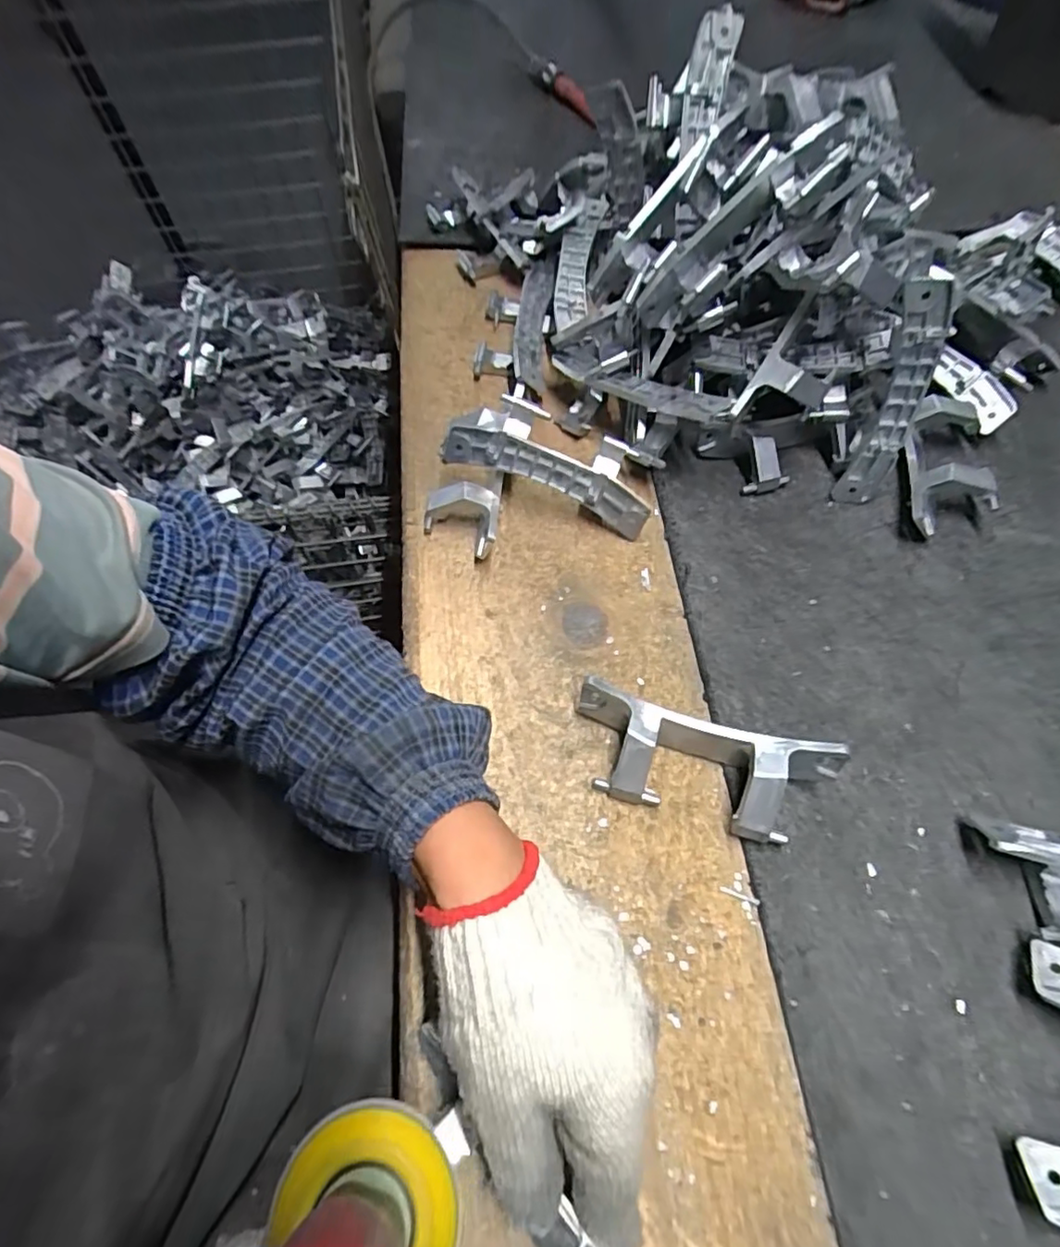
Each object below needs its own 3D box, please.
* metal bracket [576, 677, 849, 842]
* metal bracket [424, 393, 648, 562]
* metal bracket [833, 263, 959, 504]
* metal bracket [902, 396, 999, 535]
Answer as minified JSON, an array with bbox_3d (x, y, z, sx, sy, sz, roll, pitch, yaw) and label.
[{"bbox_3d":[0.098,0.084,0.348,0.149,0.038,0.057,16,63,8],"label":"metal bracket"},{"bbox_3d":[0.007,-0.098,0.433,0.152,0.057,0.113,18,63,9],"label":"metal bracket"},{"bbox_3d":[0.256,-0.157,0.418,0.034,0.155,0.016,-2,42,-1],"label":"metal bracket"},{"bbox_3d":[0.320,-0.118,0.455,0.063,0.038,0.121,16,63,8],"label":"metal bracket"}]

